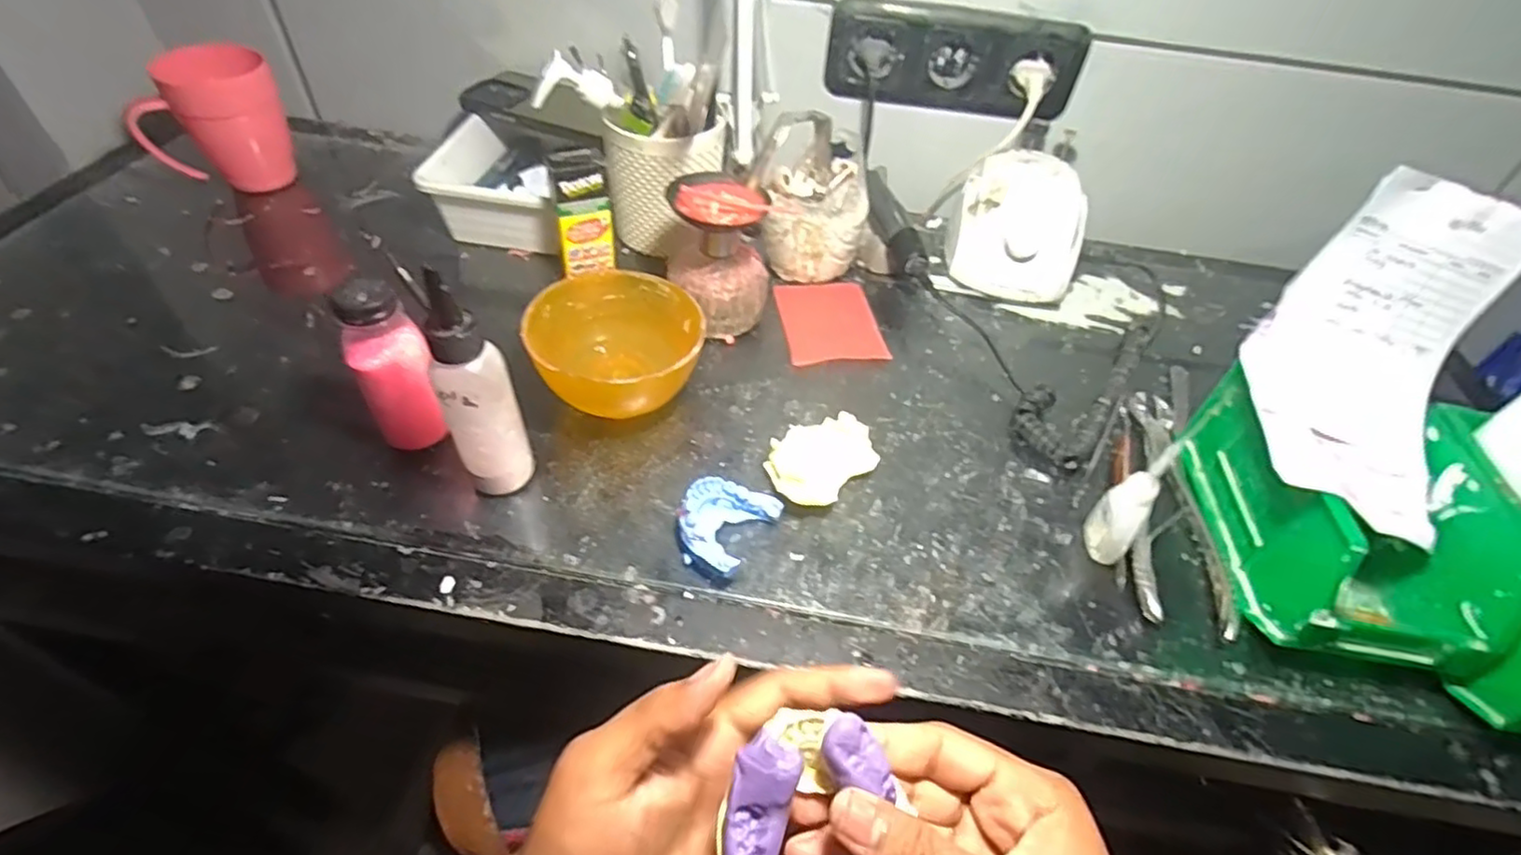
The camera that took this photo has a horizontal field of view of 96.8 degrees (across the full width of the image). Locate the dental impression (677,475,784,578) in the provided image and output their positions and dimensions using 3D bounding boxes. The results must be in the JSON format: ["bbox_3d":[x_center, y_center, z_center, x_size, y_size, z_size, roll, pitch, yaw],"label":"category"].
[{"bbox_3d":[-0.021,0.055,0.393,0.046,0.026,0.059,28,51,17],"label":"dental impression"}]

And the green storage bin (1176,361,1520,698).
[{"bbox_3d":[0.345,0.058,0.394,0.131,0.095,0.160,17,49,8],"label":"green storage bin"}]

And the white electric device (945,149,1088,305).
[{"bbox_3d":[0.228,-0.179,0.602,0.113,0.080,0.134,19,49,9],"label":"white electric device"}]

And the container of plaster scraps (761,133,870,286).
[{"bbox_3d":[0.047,-0.178,0.564,0.077,0.096,0.073,12,49,4],"label":"container of plaster scraps"}]

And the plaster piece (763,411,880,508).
[{"bbox_3d":[0.037,0.022,0.434,0.071,0.027,0.052,-35,61,-31],"label":"plaster piece"}]

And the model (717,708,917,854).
[{"bbox_3d":[0.013,0.129,0.253,0.062,0.028,0.037,-26,89,-8],"label":"model"}]

